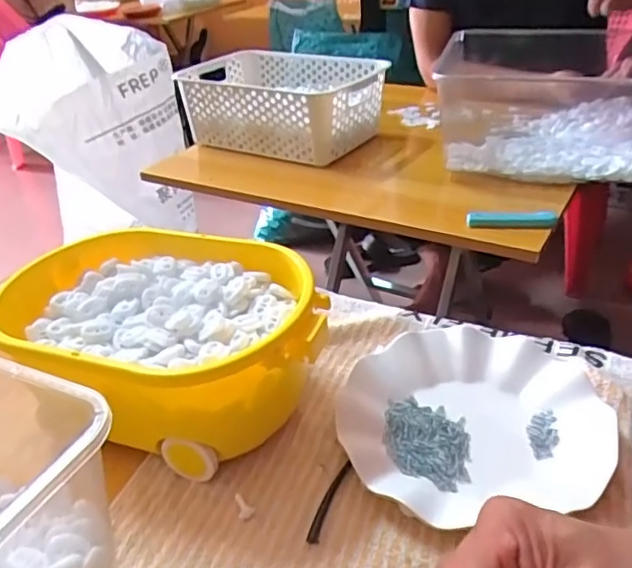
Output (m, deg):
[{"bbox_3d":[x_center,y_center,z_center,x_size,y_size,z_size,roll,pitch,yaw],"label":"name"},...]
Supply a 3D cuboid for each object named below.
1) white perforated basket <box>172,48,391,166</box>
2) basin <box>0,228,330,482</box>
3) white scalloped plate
[{"bbox_3d":[-0.052,-0.289,0.962,0.297,0.114,0.207,16,38,30],"label":"white perforated basket"},{"bbox_3d":[-0.109,0.047,0.452,0.233,0.104,0.160,6,34,16],"label":"basin"},{"bbox_3d":[0.110,0.092,0.430,0.182,0.022,0.160,-7,32,-3],"label":"white scalloped plate"}]

